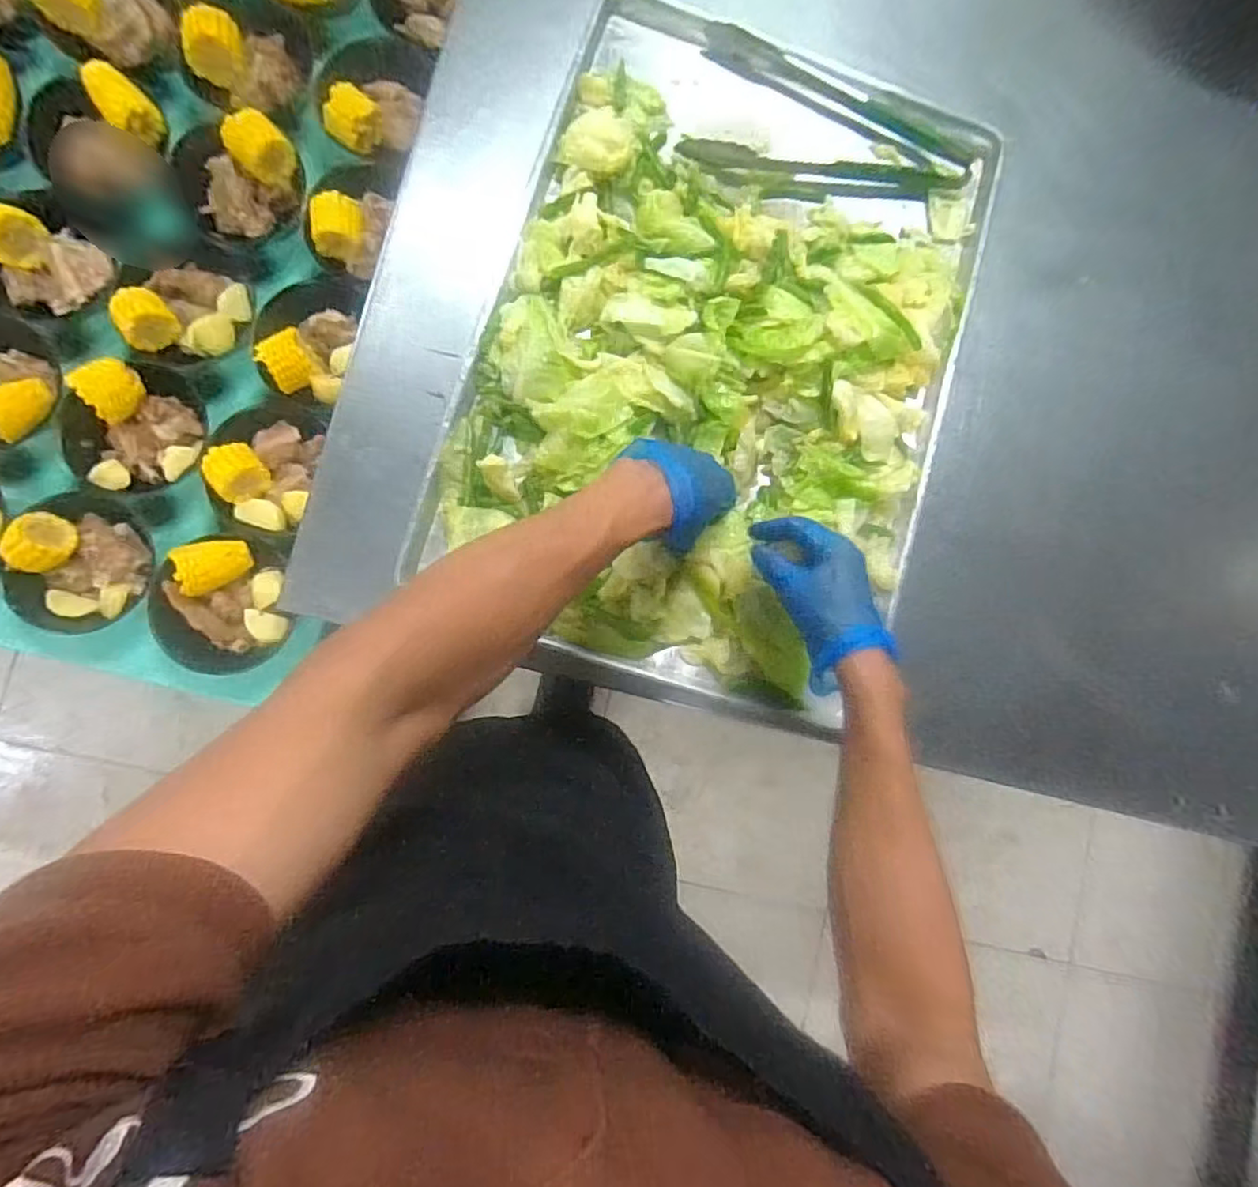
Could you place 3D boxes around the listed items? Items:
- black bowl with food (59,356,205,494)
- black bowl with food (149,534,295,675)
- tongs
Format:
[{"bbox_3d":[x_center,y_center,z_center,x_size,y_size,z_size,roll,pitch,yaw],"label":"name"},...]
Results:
[{"bbox_3d":[-0.512,-0.173,0.657,0.125,0.068,0.132,0,87,-7],"label":"black bowl with food"},{"bbox_3d":[-0.415,0.007,0.644,0.120,0.059,0.124,-14,88,-7],"label":"black bowl with food"},{"bbox_3d":[0.204,-0.460,0.648,0.296,0.029,0.145,15,85,-6],"label":"tongs"}]

